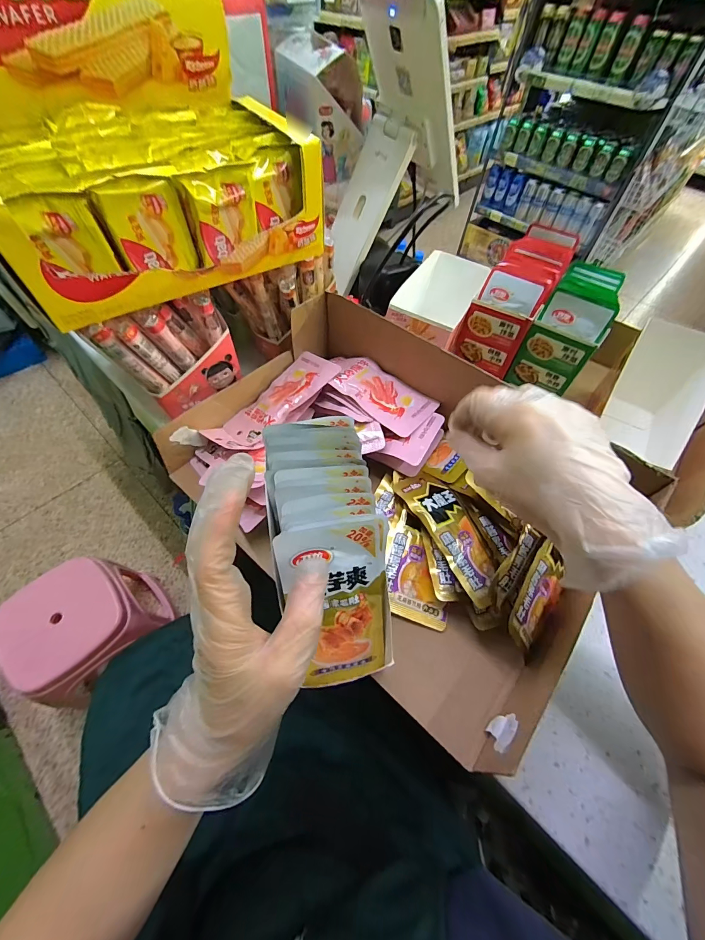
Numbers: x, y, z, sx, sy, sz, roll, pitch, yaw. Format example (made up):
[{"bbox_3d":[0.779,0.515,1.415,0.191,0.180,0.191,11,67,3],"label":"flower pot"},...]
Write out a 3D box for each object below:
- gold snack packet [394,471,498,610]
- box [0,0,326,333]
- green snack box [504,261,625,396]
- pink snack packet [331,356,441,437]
[{"bbox_3d":[0.097,0.057,0.353,0.049,0.013,0.149,-23,61,-17],"label":"gold snack packet"},{"bbox_3d":[-0.174,-0.271,0.309,0.255,0.152,0.160,-26,62,-19],"label":"box"},{"bbox_3d":[0.282,-0.201,0.445,0.071,0.097,0.199,30,61,16],"label":"green snack box"},{"bbox_3d":[0.034,-0.092,0.415,0.124,0.015,0.073,36,62,19],"label":"pink snack packet"}]

